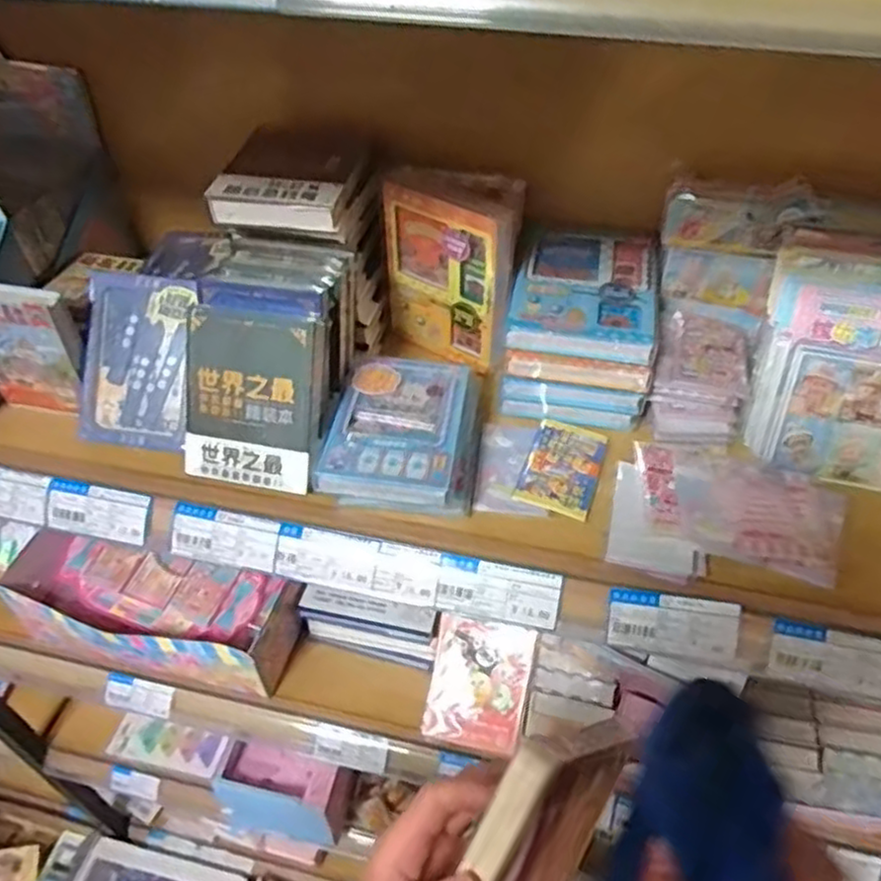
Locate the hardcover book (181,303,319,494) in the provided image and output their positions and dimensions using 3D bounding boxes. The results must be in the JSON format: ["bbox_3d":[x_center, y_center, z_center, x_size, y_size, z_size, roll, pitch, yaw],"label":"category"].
[{"bbox_3d":[-0.130,-0.026,0.486,0.089,0.118,0.009,12,14,7],"label":"hardcover book"}]

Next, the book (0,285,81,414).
[{"bbox_3d":[-0.308,-0.068,0.530,0.080,0.100,0.018,5,42,10],"label":"book"}]

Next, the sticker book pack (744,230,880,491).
[{"bbox_3d":[0.294,-0.053,0.500,0.128,0.160,0.036,14,16,15],"label":"sticker book pack"}]

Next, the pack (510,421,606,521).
[{"bbox_3d":[0.091,0.018,0.524,0.052,0.005,0.086,15,48,15],"label":"pack"}]

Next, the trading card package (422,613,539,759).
[{"bbox_3d":[0.041,0.251,0.734,0.098,0.020,0.124,13,82,3],"label":"trading card package"}]

